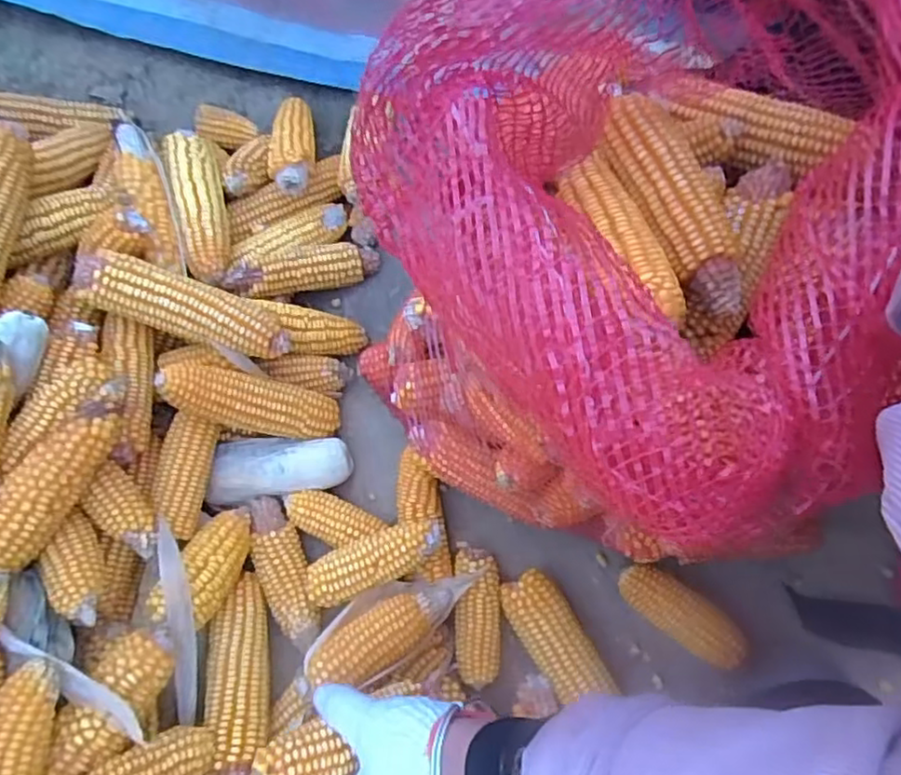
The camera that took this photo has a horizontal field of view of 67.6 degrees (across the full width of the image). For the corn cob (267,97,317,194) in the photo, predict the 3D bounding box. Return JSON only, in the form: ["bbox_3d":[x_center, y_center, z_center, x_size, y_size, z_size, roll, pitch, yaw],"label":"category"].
[{"bbox_3d":[-0.163,-0.255,0.692,0.048,0.047,0.136,-5,72,-4],"label":"corn cob"}]

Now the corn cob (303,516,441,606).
[{"bbox_3d":[-0.066,0.146,0.568,0.125,0.037,0.045,-21,74,-8],"label":"corn cob"}]

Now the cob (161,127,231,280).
[{"bbox_3d":[-0.240,-0.179,0.651,0.047,0.040,0.177,-17,74,-7],"label":"cob"}]

